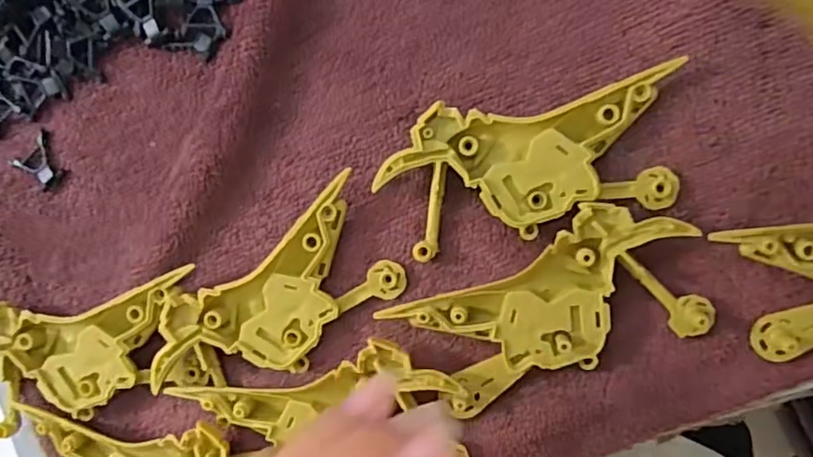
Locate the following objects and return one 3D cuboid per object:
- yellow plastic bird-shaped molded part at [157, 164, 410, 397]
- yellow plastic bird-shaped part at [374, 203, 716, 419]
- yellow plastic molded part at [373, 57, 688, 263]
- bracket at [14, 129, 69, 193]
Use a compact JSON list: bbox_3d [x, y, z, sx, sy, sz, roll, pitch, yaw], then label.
[{"bbox_3d":[-0.051,0.029,0.217,0.096,0.012,0.047,-33,88,8],"label":"yellow plastic bird-shaped molded part"},{"bbox_3d":[0.049,0.028,0.202,0.098,0.012,0.051,-22,89,8],"label":"yellow plastic bird-shaped part"},{"bbox_3d":[0.040,-0.022,0.203,0.101,0.012,0.047,-13,90,8],"label":"yellow plastic molded part"},{"bbox_3d":[-0.147,-0.026,0.235,0.018,0.004,0.020,-45,84,5],"label":"bracket"}]

